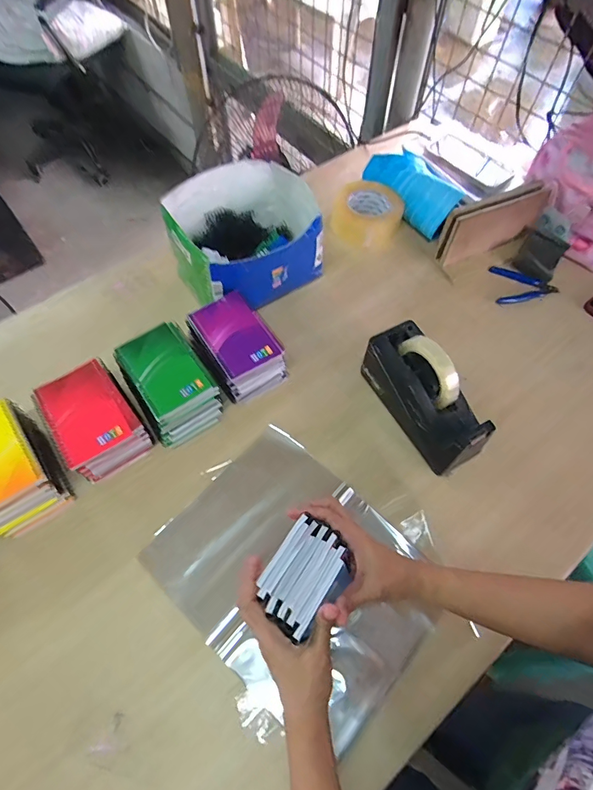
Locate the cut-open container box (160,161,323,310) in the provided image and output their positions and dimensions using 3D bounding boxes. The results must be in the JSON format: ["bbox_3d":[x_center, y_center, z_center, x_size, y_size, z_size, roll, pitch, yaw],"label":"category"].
[{"bbox_3d":[-0.087,-0.272,0.719,0.247,0.126,0.223,-37,68,-19],"label":"cut-open container box"}]

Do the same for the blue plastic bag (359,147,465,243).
[{"bbox_3d":[0.234,-0.420,0.840,0.099,0.074,0.220,-30,66,-16],"label":"blue plastic bag"}]

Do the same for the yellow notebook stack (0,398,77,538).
[{"bbox_3d":[-0.382,0.099,0.546,0.107,0.090,0.141,-29,65,-15],"label":"yellow notebook stack"}]

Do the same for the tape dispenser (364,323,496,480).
[{"bbox_3d":[0.183,0.000,0.596,0.071,0.141,0.206,-25,64,-14],"label":"tape dispenser"}]

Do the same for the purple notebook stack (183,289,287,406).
[{"bbox_3d":[-0.093,-0.071,0.640,0.105,0.105,0.140,-32,66,-17],"label":"purple notebook stack"}]

